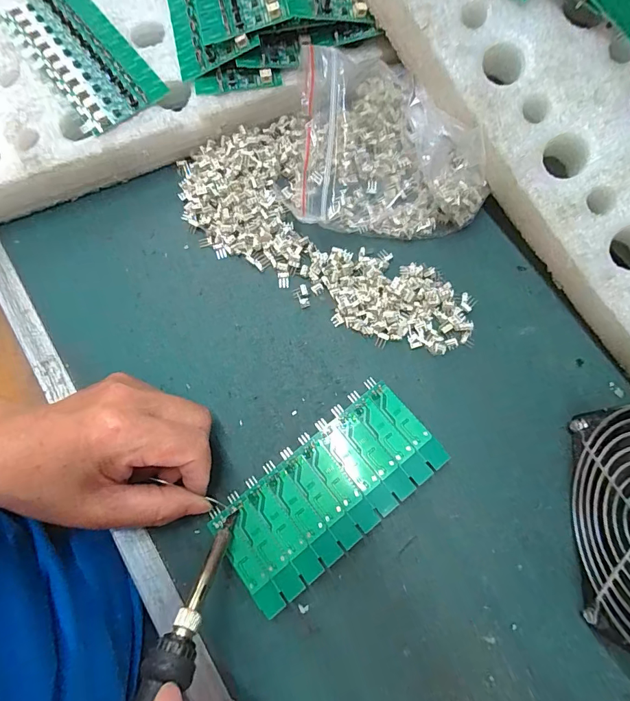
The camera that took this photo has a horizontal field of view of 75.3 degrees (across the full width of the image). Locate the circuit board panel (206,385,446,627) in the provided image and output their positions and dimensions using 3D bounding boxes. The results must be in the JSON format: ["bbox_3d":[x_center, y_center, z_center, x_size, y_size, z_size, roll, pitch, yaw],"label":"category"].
[{"bbox_3d":[0.009,0.085,0.246,0.137,0.008,0.062,-39,77,-9],"label":"circuit board panel"}]

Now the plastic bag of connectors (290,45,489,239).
[{"bbox_3d":[0.053,-0.151,0.296,0.136,0.033,0.131,6,75,3],"label":"plastic bag of connectors"}]

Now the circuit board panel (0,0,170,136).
[{"bbox_3d":[-0.172,-0.219,0.300,0.063,0.010,0.137,-38,77,-8],"label":"circuit board panel"}]

